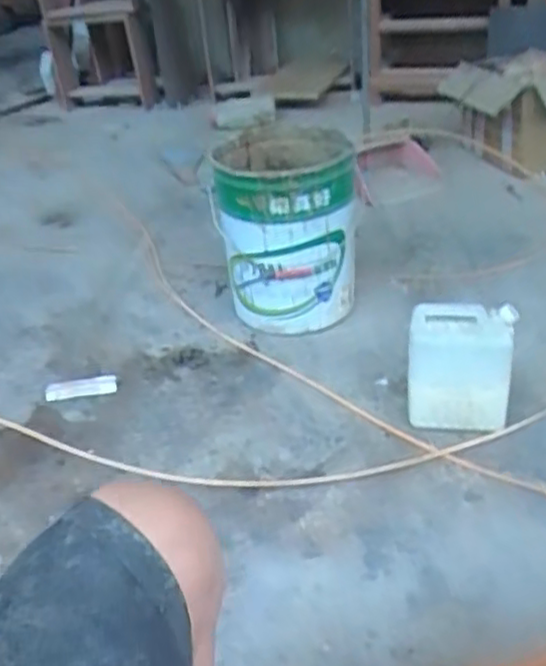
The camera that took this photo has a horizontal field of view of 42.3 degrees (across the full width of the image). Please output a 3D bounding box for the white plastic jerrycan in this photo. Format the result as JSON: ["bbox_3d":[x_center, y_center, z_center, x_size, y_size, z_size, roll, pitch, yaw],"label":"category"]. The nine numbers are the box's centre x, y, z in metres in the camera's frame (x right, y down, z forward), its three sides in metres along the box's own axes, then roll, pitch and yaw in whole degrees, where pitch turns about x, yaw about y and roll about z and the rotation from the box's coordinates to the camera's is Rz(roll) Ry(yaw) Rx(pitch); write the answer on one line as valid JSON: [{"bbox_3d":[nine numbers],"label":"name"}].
[{"bbox_3d":[0.302,0.061,1.148,0.158,0.220,0.076,2,35,13],"label":"white plastic jerrycan"}]

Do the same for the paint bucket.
[{"bbox_3d":[0.040,-0.213,1.516,0.273,0.374,0.292,-5,34,3],"label":"paint bucket"}]

